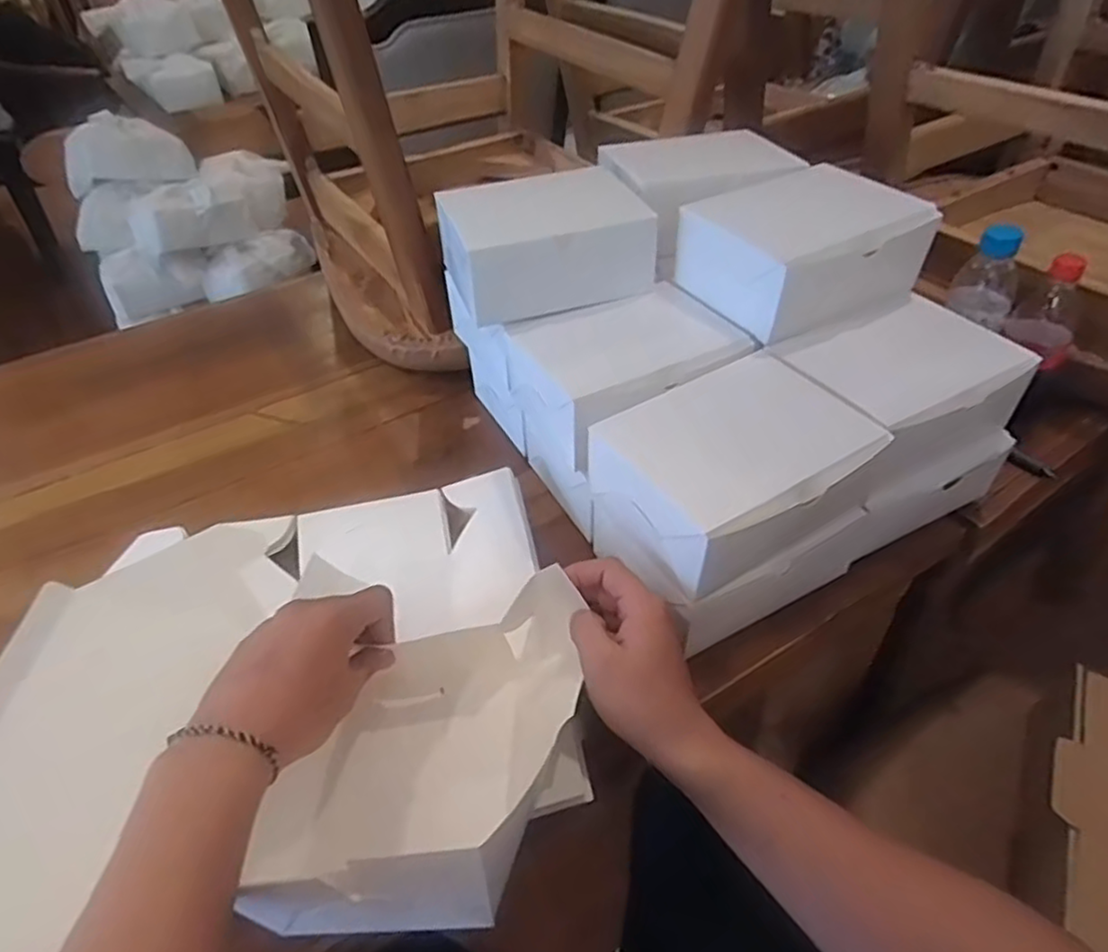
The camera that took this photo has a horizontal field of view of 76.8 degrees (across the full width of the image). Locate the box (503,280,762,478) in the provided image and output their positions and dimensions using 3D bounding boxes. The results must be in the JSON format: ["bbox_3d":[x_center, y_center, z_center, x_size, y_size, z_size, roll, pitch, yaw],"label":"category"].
[{"bbox_3d":[0.057,-0.093,0.590,0.161,0.068,0.140,-22,47,-20],"label":"box"}]

